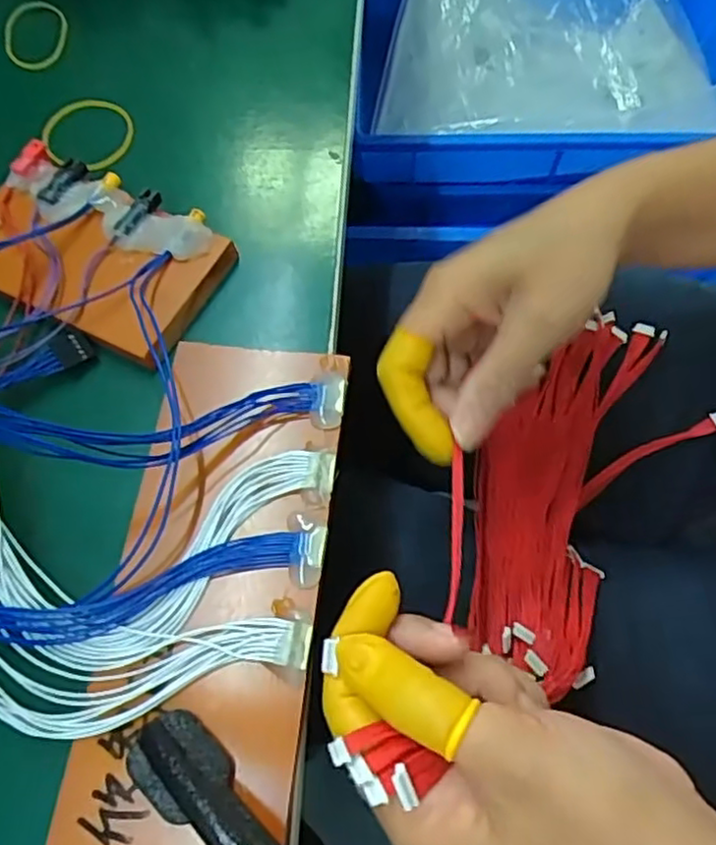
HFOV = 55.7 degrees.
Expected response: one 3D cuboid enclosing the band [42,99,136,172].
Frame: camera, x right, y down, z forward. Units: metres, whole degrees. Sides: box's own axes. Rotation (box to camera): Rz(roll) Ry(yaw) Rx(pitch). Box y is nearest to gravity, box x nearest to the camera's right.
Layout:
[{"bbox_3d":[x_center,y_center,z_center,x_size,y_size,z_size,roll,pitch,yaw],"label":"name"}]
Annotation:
[{"bbox_3d":[-0.141,-0.152,0.357,0.048,0.006,0.053,17,62,6],"label":"band"}]

